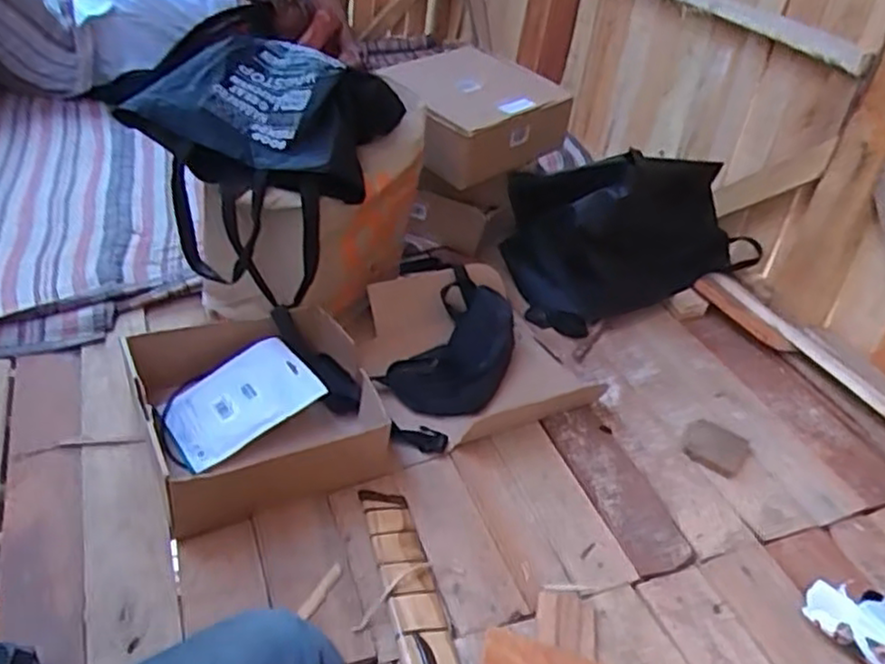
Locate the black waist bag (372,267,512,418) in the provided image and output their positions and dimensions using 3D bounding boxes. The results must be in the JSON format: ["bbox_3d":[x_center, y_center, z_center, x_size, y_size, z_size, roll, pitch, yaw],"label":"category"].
[{"bbox_3d":[0.030,0.016,1.068,0.157,0.081,0.255,22,39,18],"label":"black waist bag"}]

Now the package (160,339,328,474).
[{"bbox_3d":[-0.263,0.090,0.942,0.189,0.018,0.132,-33,51,-10],"label":"package"}]

